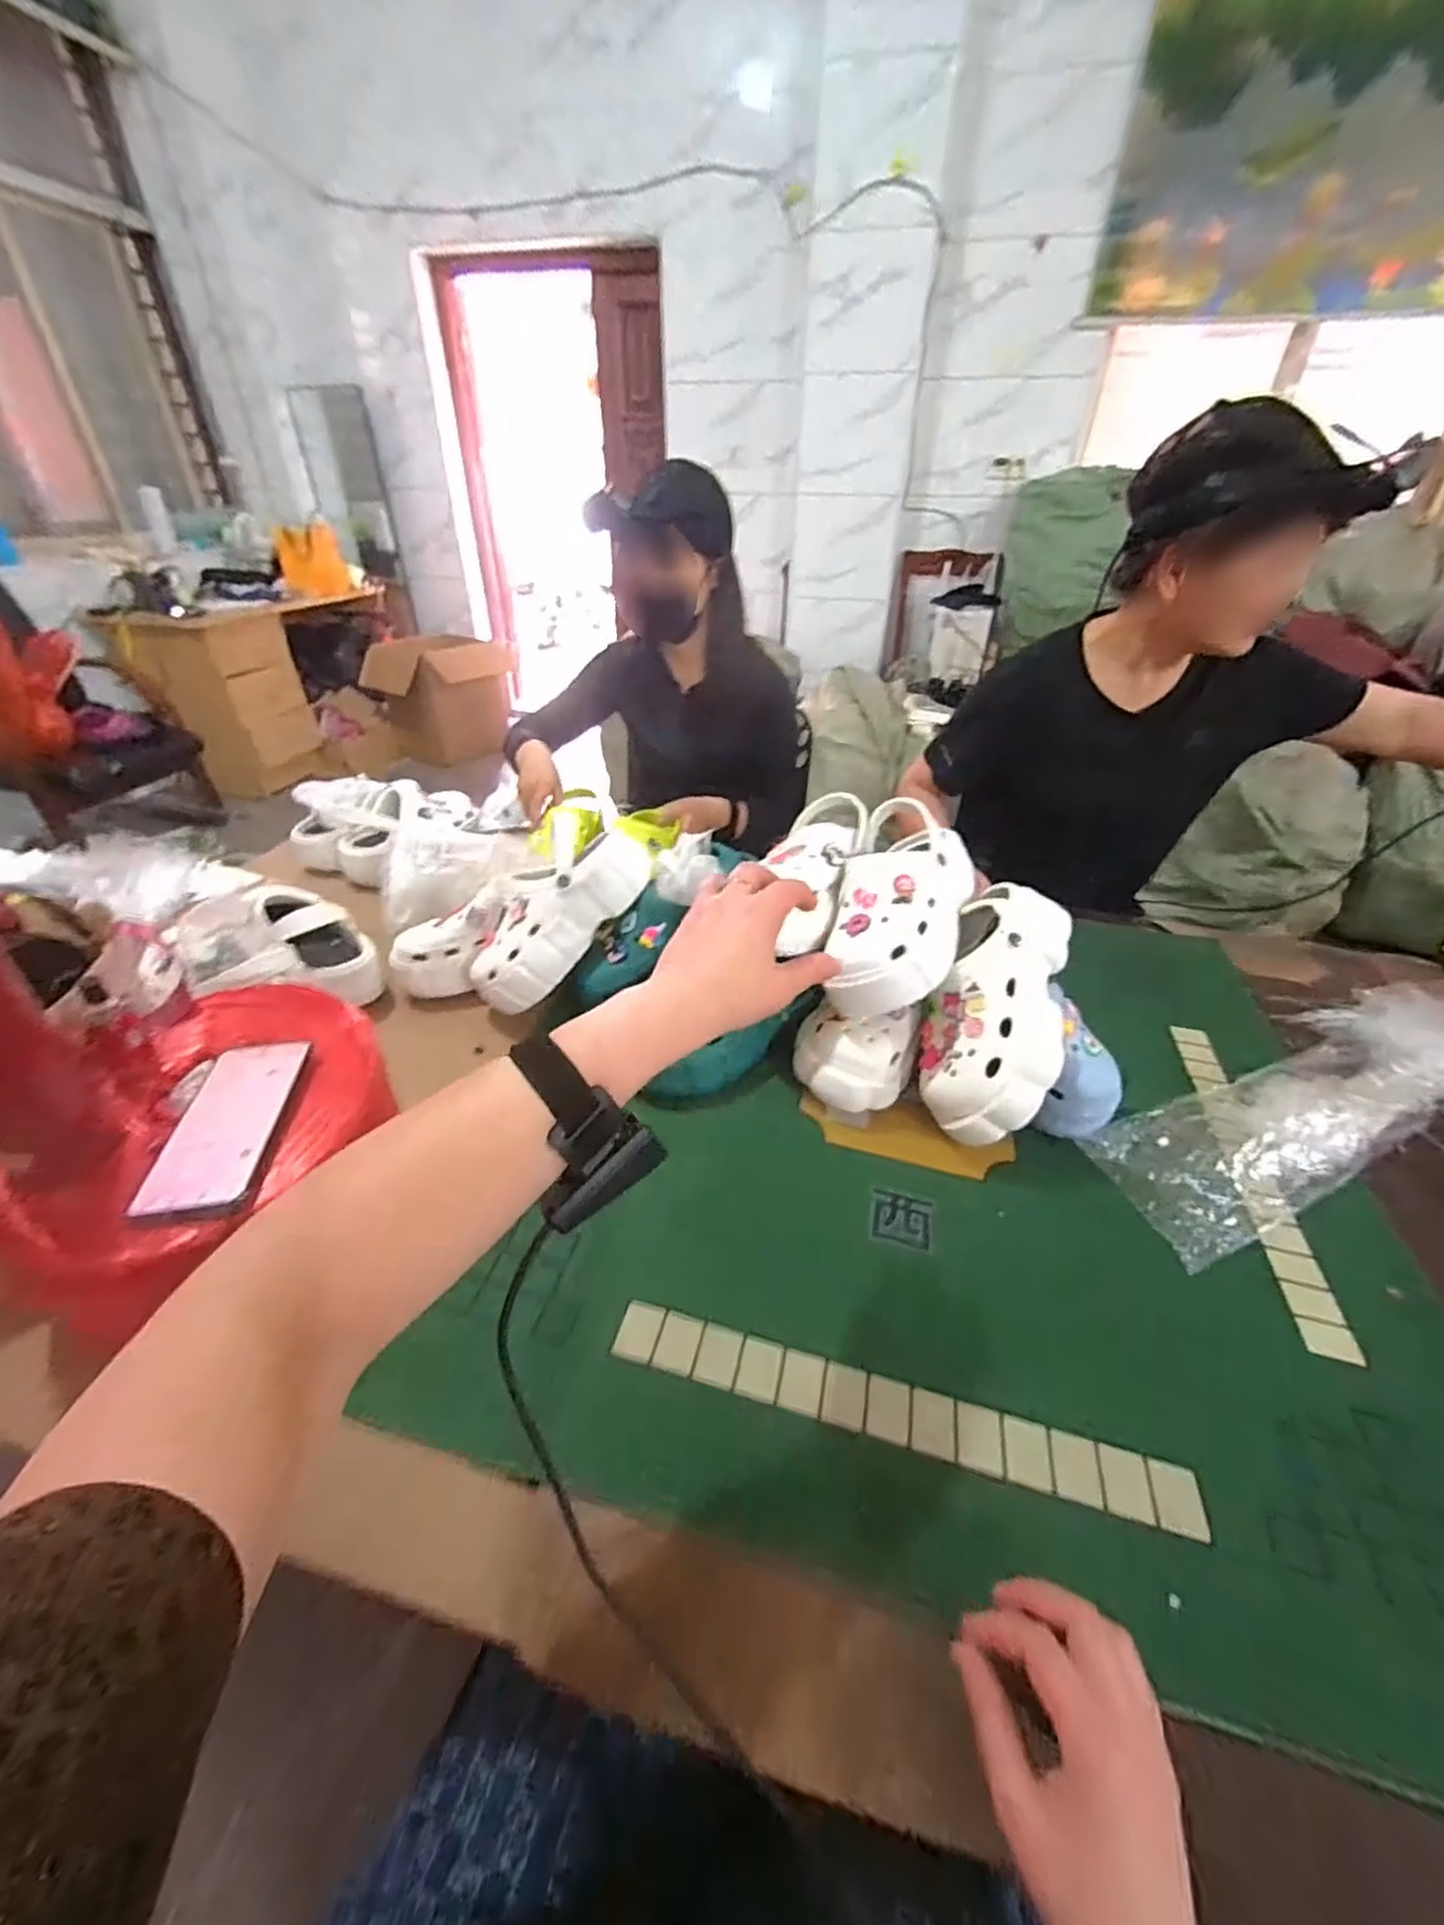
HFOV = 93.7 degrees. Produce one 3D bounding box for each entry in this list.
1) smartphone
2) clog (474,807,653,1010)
[{"bbox_3d":[-0.372,0.117,0.512,0.076,0.016,0.164,-5,36,-9],"label":"smartphone"},{"bbox_3d":[-0.203,-0.060,0.791,0.252,0.089,0.123,-50,48,2],"label":"clog"}]

